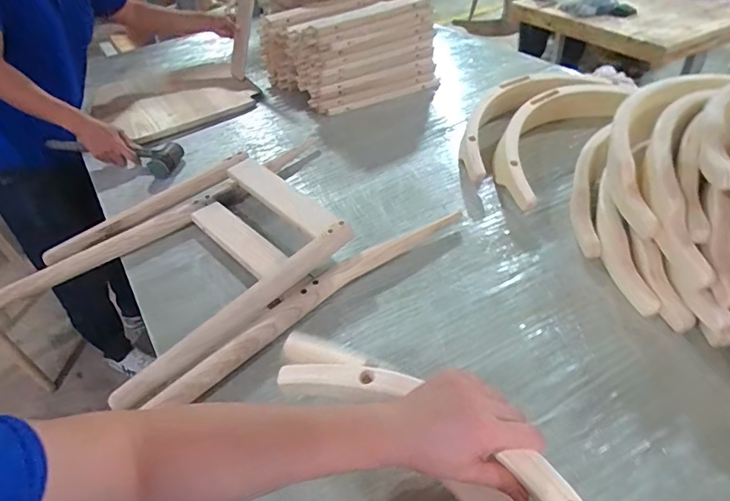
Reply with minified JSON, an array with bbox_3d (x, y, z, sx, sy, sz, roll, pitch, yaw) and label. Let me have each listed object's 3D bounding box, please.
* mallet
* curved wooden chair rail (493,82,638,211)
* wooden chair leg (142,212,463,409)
[{"bbox_3d":[-0.546,-0.212,1.067,0.275,0.047,0.084,7,40,-2],"label":"mallet"},{"bbox_3d":[0.390,-0.255,1.046,0.169,0.096,0.477,28,51,33],"label":"curved wooden chair rail"},{"bbox_3d":[-0.052,0.059,0.774,0.565,0.046,0.049,-33,48,-28],"label":"wooden chair leg"}]

